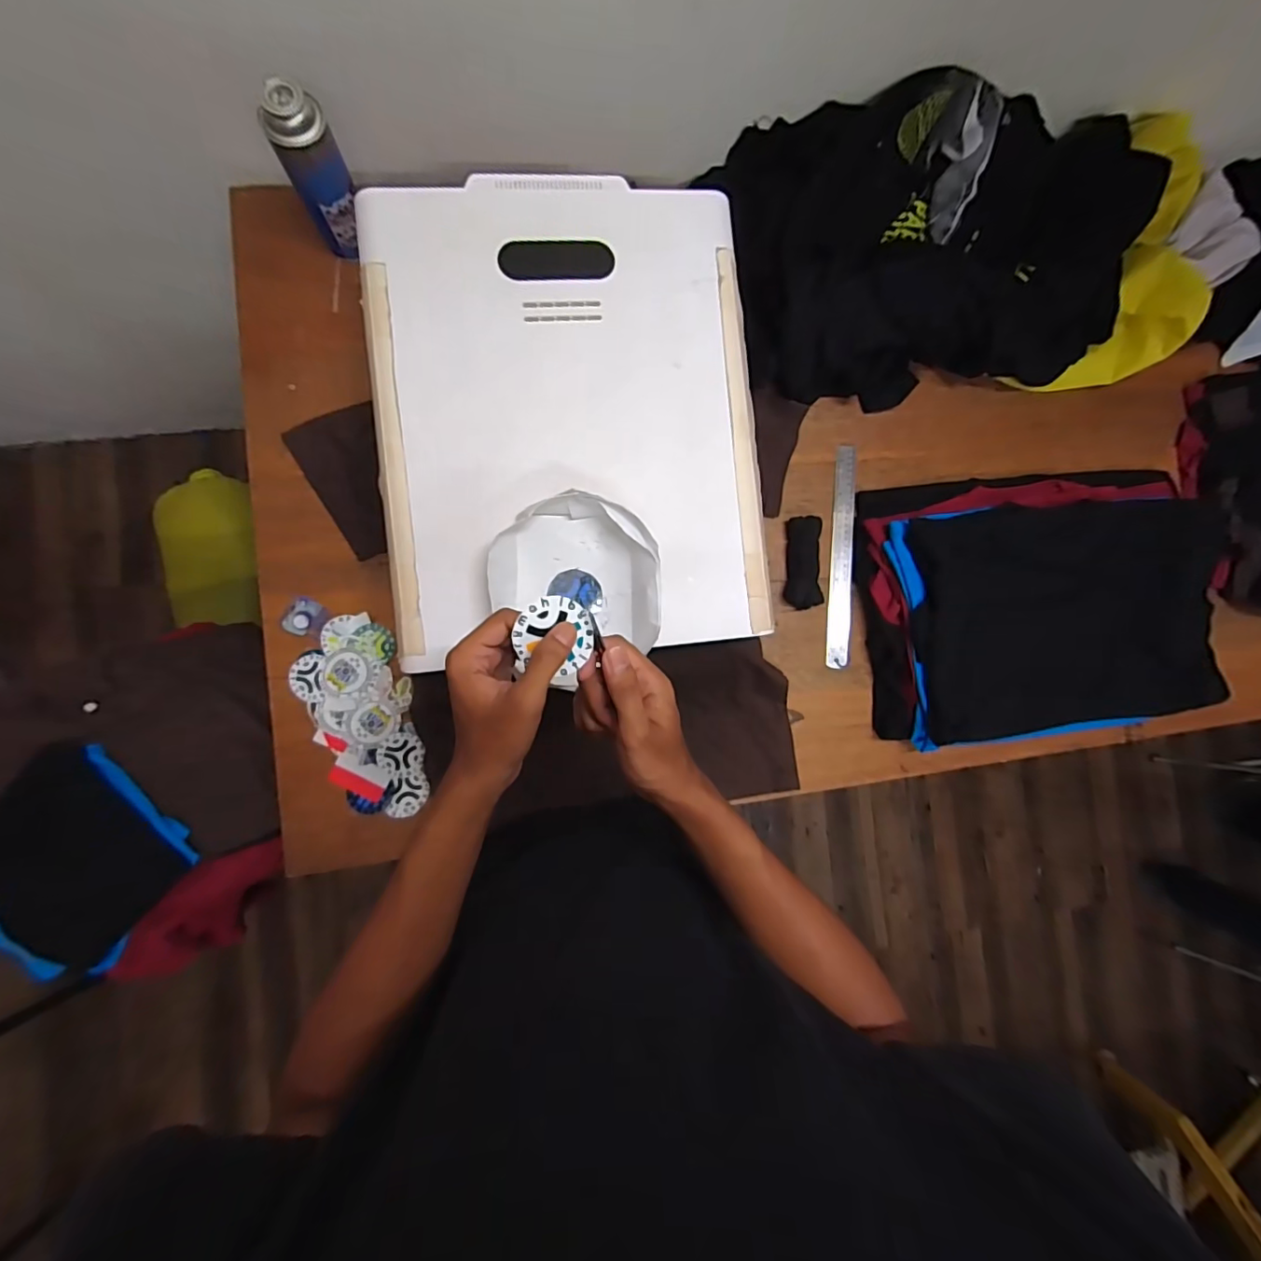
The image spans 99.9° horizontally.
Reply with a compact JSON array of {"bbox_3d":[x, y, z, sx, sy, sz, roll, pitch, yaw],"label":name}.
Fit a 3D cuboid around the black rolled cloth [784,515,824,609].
[{"bbox_3d":[0.246,-0.096,0.751,0.043,0.024,0.129,3,86,-8],"label":"black rolled cloth"}]

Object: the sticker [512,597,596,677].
[{"bbox_3d":[-0.052,0.004,0.371,0.052,0.004,0.054,-3,103,-11],"label":"sticker"}]

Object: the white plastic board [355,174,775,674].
[{"bbox_3d":[-0.060,-0.229,0.565,0.397,0.028,0.493,-5,87,-8],"label":"white plastic board"}]

